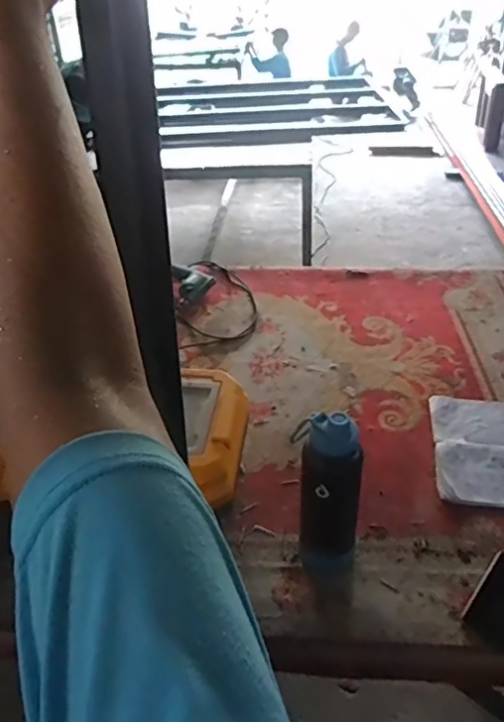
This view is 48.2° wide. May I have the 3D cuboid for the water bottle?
[{"bbox_3d":[0.115,0.209,0.867,0.100,0.296,0.102,4,37,8],"label":"water bottle"}]

